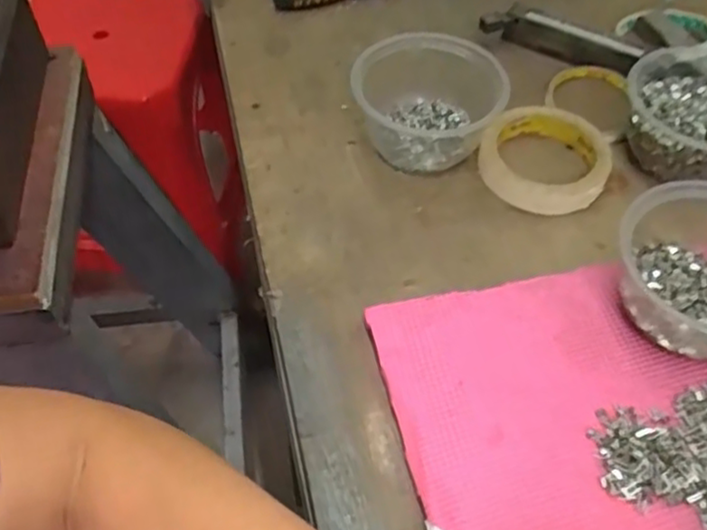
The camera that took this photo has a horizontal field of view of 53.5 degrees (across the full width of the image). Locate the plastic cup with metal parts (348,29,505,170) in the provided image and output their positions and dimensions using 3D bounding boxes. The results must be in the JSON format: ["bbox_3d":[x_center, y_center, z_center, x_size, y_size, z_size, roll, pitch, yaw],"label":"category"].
[{"bbox_3d":[0.059,-0.127,0.546,0.115,0.064,0.091,7,54,6],"label":"plastic cup with metal parts"}]

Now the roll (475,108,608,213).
[{"bbox_3d":[0.152,-0.086,0.543,0.093,0.024,0.096,-1,53,1],"label":"roll"}]

